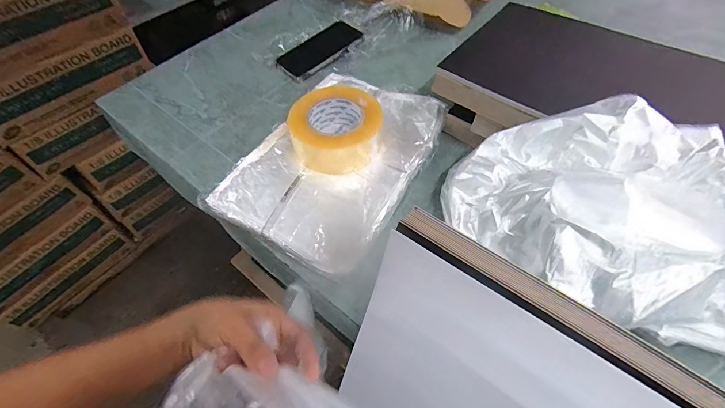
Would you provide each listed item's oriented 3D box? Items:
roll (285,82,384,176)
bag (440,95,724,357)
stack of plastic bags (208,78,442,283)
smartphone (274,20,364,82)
[{"bbox_3d":[-0.035,-0.106,0.515,0.131,0.073,0.107,-14,56,-8],"label":"roll"},{"bbox_3d":[0.265,0.019,0.374,0.359,0.155,0.184,28,61,19],"label":"bag"},{"bbox_3d":[-0.036,-0.072,0.523,0.228,0.025,0.314,26,61,17],"label":"stack of plastic bags"},{"bbox_3d":[-0.081,-0.293,0.687,0.162,0.011,0.078,-38,70,-12],"label":"smartphone"}]

